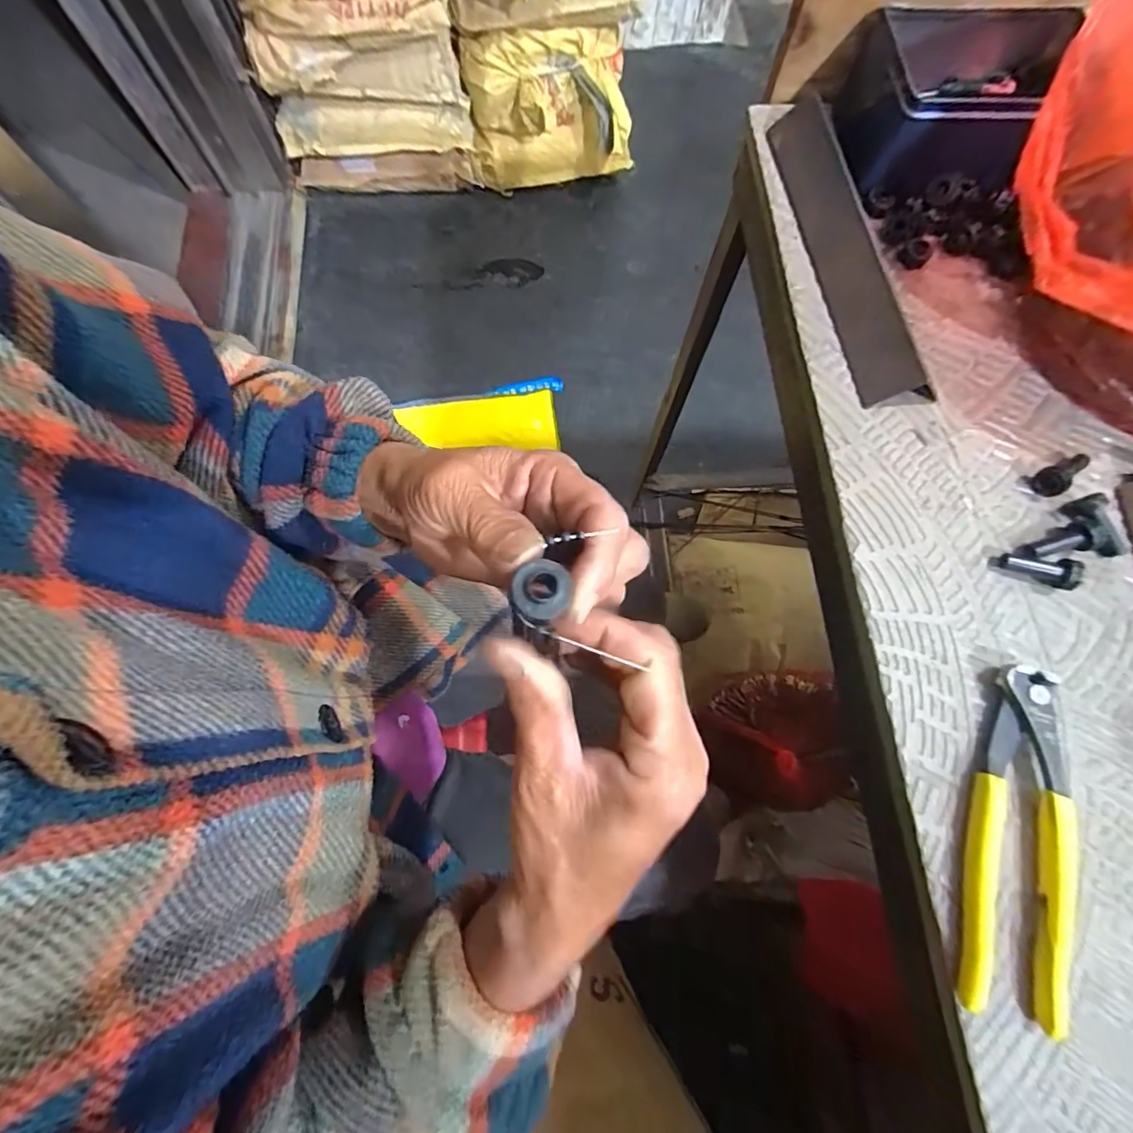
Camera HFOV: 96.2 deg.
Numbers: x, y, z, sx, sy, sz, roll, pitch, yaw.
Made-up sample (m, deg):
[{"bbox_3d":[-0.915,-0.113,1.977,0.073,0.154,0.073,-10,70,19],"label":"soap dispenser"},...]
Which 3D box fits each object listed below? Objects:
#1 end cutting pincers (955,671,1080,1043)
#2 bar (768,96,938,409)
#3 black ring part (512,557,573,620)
[{"bbox_3d":[0.231,0.135,0.256,0.050,0.016,0.164,14,74,2],"label":"end cutting pincers"},{"bbox_3d":[0.186,-0.221,0.343,0.038,0.025,0.239,-10,75,-4],"label":"bar"},{"bbox_3d":[-0.007,0.007,0.150,0.017,0.004,0.017,0,74,-1],"label":"black ring part"}]

